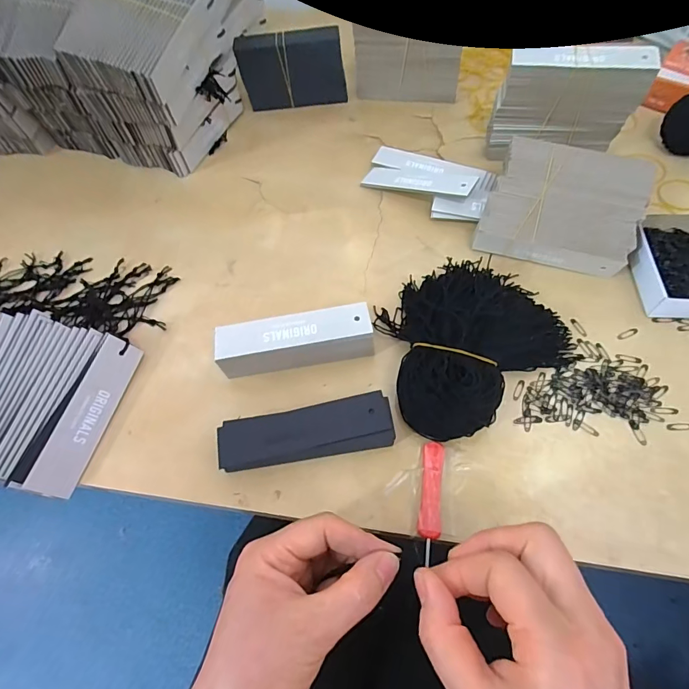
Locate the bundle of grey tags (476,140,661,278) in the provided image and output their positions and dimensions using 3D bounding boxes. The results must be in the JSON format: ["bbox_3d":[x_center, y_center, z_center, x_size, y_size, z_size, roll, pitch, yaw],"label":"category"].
[{"bbox_3d":[0.203,-0.128,0.385,0.133,0.059,0.106,14,62,12],"label":"bundle of grey tags"}]

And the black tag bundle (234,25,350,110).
[{"bbox_3d":[-0.065,-0.350,0.521,0.129,0.079,0.037,-4,60,2],"label":"black tag bundle"}]

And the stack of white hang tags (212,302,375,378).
[{"bbox_3d":[-0.040,-0.001,0.342,0.126,0.037,0.039,-7,60,0],"label":"stack of white hang tags"}]

